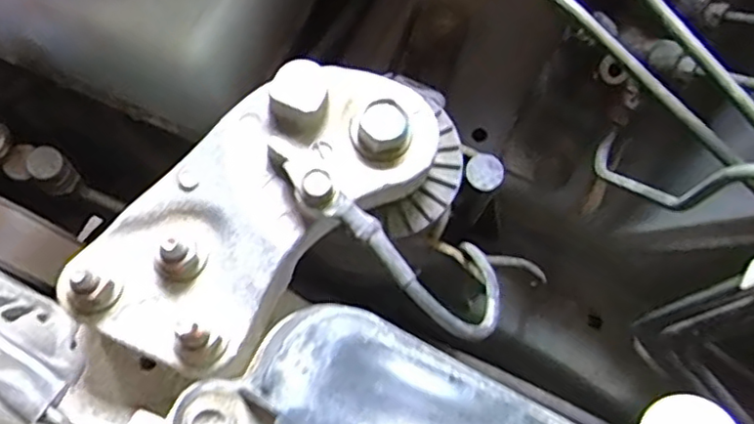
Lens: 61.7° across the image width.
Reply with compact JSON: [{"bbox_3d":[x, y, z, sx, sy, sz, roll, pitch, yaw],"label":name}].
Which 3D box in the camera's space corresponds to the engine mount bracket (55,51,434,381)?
[{"bbox_3d":[-0.043,-0.005,0.224,0.062,0.027,0.137,44,75,12],"label":"engine mount bracket"}]

